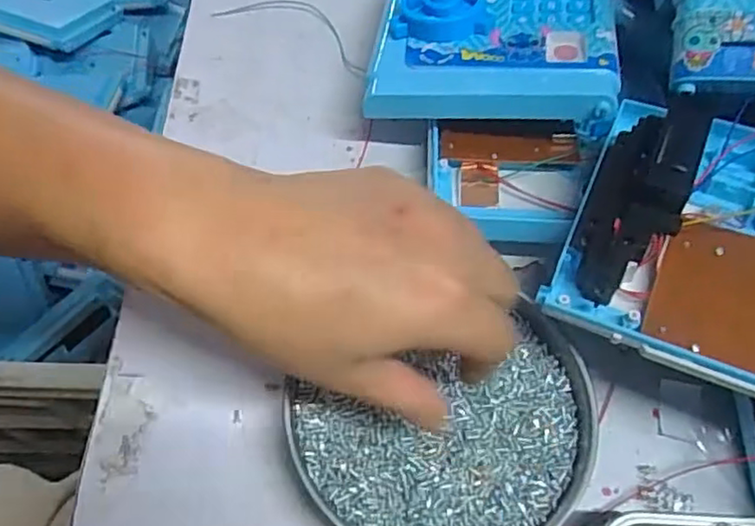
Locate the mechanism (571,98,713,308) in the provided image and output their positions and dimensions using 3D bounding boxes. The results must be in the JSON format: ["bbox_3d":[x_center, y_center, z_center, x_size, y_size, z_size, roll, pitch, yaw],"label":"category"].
[{"bbox_3d":[0.116,-0.033,0.284,0.037,0.030,0.106,23,62,10],"label":"mechanism"}]

